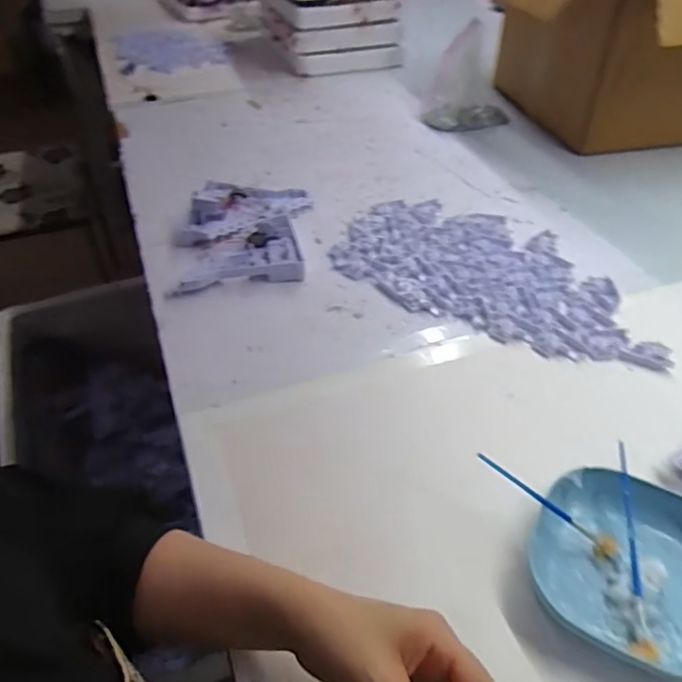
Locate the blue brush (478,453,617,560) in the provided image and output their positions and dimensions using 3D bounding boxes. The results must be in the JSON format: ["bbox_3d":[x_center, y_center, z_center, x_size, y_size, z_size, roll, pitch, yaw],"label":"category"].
[{"bbox_3d":[0.159,0.126,0.459,0.122,0.013,0.012,37,49,6],"label":"blue brush"}]

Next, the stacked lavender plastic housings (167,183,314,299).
[{"bbox_3d":[-0.128,-0.147,0.778,0.164,0.049,0.225,1,42,1],"label":"stacked lavender plastic housings"}]

